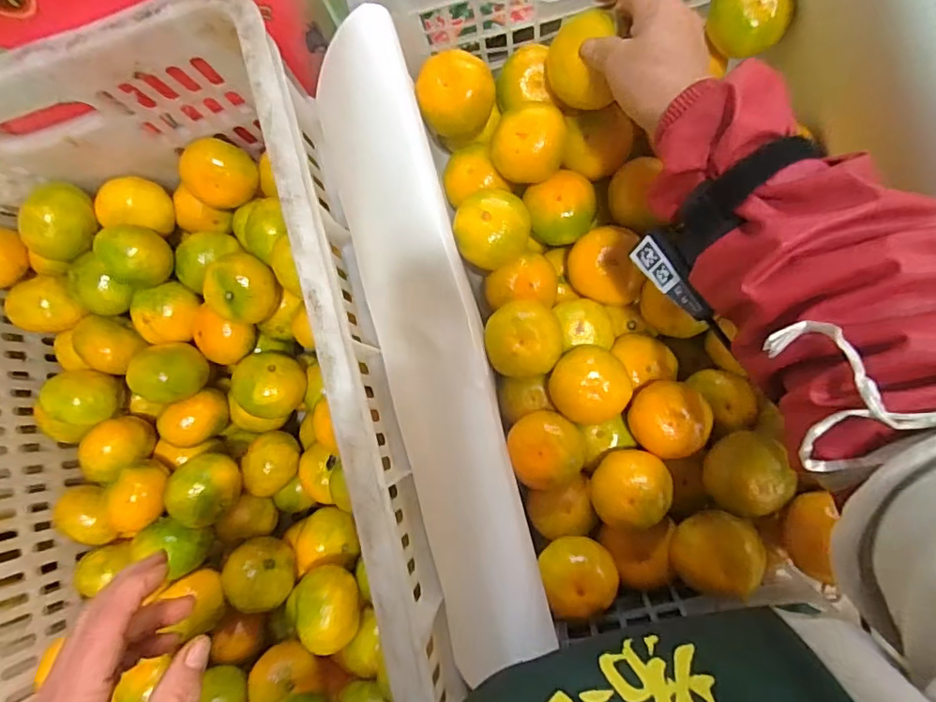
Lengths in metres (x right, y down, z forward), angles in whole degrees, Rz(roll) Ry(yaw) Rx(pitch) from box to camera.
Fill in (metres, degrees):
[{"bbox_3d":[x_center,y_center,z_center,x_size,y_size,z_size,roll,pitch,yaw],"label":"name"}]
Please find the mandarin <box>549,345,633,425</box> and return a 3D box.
[{"bbox_3d":[0.099,0.027,0.430,0.063,0.044,0.060,3,85,7],"label":"mandarin"}]

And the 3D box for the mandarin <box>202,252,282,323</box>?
[{"bbox_3d":[-0.195,-0.054,0.465,0.050,0.048,0.056,29,89,9],"label":"mandarin"}]

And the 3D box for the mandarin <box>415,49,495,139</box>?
[{"bbox_3d":[-0.009,-0.210,0.442,0.060,0.046,0.053,-17,83,5],"label":"mandarin"}]

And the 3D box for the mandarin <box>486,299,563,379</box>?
[{"bbox_3d":[0.046,-0.009,0.435,0.059,0.041,0.059,-1,85,7],"label":"mandarin"}]

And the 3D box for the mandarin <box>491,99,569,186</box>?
[{"bbox_3d":[0.050,-0.163,0.427,0.059,0.041,0.052,-13,84,6],"label":"mandarin"}]

